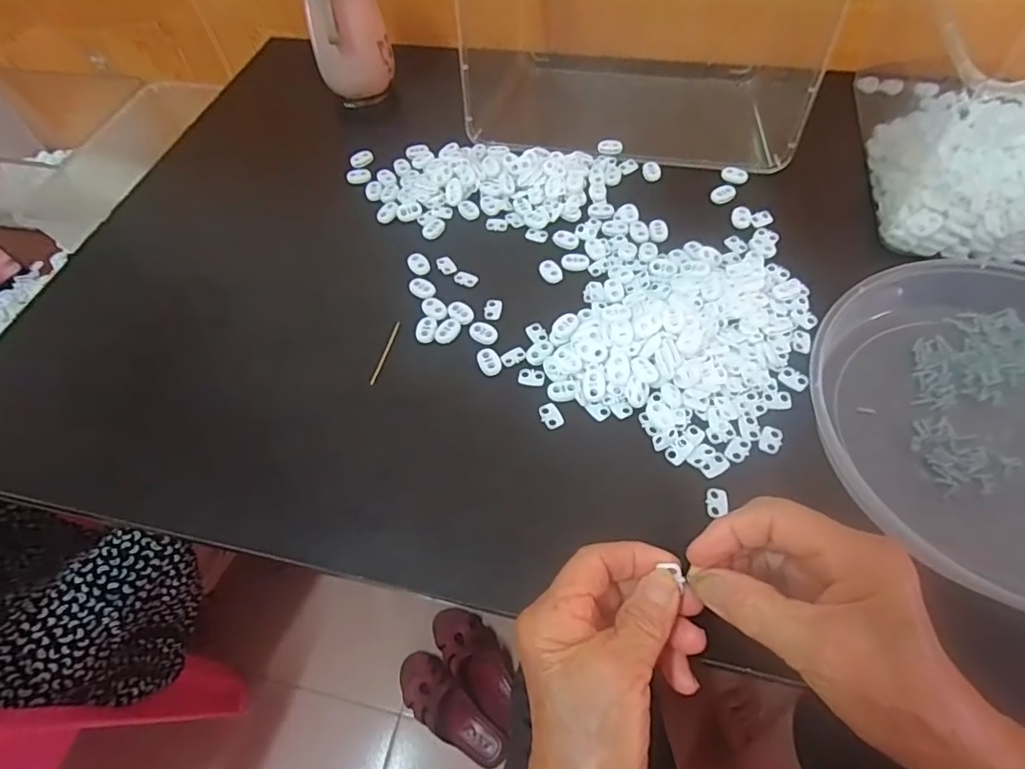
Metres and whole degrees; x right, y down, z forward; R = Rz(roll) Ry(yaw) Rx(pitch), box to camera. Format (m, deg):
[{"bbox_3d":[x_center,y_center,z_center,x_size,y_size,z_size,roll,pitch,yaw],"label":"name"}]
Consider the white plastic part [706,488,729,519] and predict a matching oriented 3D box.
[{"bbox_3d":[0.126,0.073,0.333,0.013,0.004,0.018,8,58,10],"label":"white plastic part"}]

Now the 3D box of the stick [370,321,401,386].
[{"bbox_3d":[-0.095,-0.024,0.406,0.004,0.004,0.056,10,58,11],"label":"stick"}]

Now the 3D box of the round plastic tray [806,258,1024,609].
[{"bbox_3d":[0.309,0.022,0.330,0.209,0.037,0.229,-2,57,3],"label":"round plastic tray"}]

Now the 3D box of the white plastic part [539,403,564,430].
[{"bbox_3d":[0.026,0.022,0.373,0.014,0.005,0.018,-18,59,-7],"label":"white plastic part"}]

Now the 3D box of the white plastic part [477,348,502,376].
[{"bbox_3d":[-0.017,-0.017,0.395,0.015,0.005,0.021,-15,59,-5],"label":"white plastic part"}]

